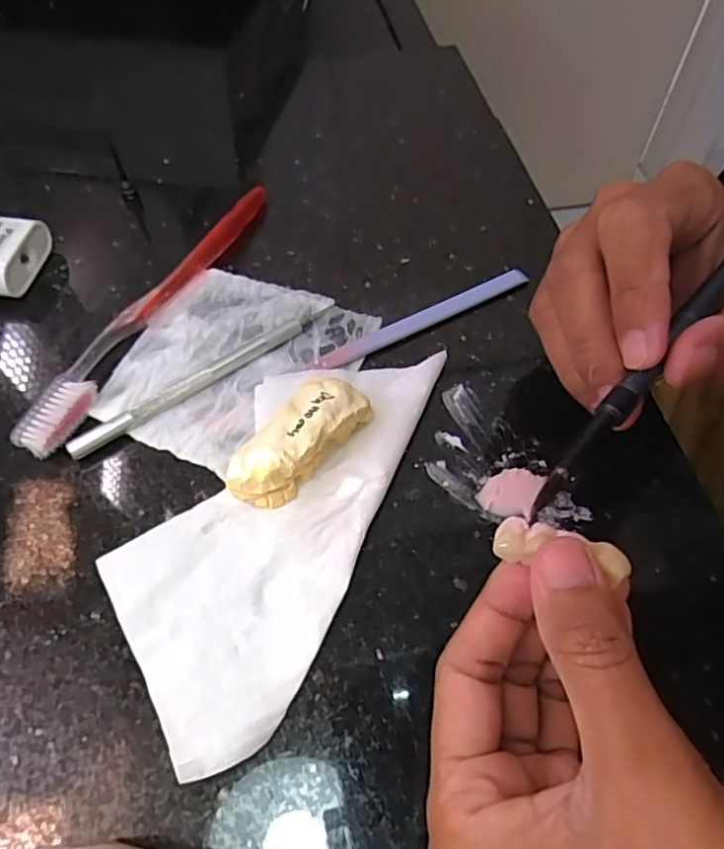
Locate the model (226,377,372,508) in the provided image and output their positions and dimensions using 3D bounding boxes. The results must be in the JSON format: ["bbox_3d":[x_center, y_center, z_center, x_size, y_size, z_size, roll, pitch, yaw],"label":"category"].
[{"bbox_3d":[-0.024,0.009,0.231,0.028,0.027,0.059,31,62,19],"label":"model"}]

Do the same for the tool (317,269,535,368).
[{"bbox_3d":[0.030,-0.052,0.285,0.118,0.006,0.010,-25,60,-16],"label":"tool"}]

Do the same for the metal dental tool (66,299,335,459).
[{"bbox_3d":[-0.068,-0.024,0.267,0.135,0.007,0.010,-34,63,-20],"label":"metal dental tool"}]

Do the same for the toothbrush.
[{"bbox_3d":[-0.103,-0.061,0.290,0.022,0.011,0.185,21,59,13],"label":"toothbrush"}]

